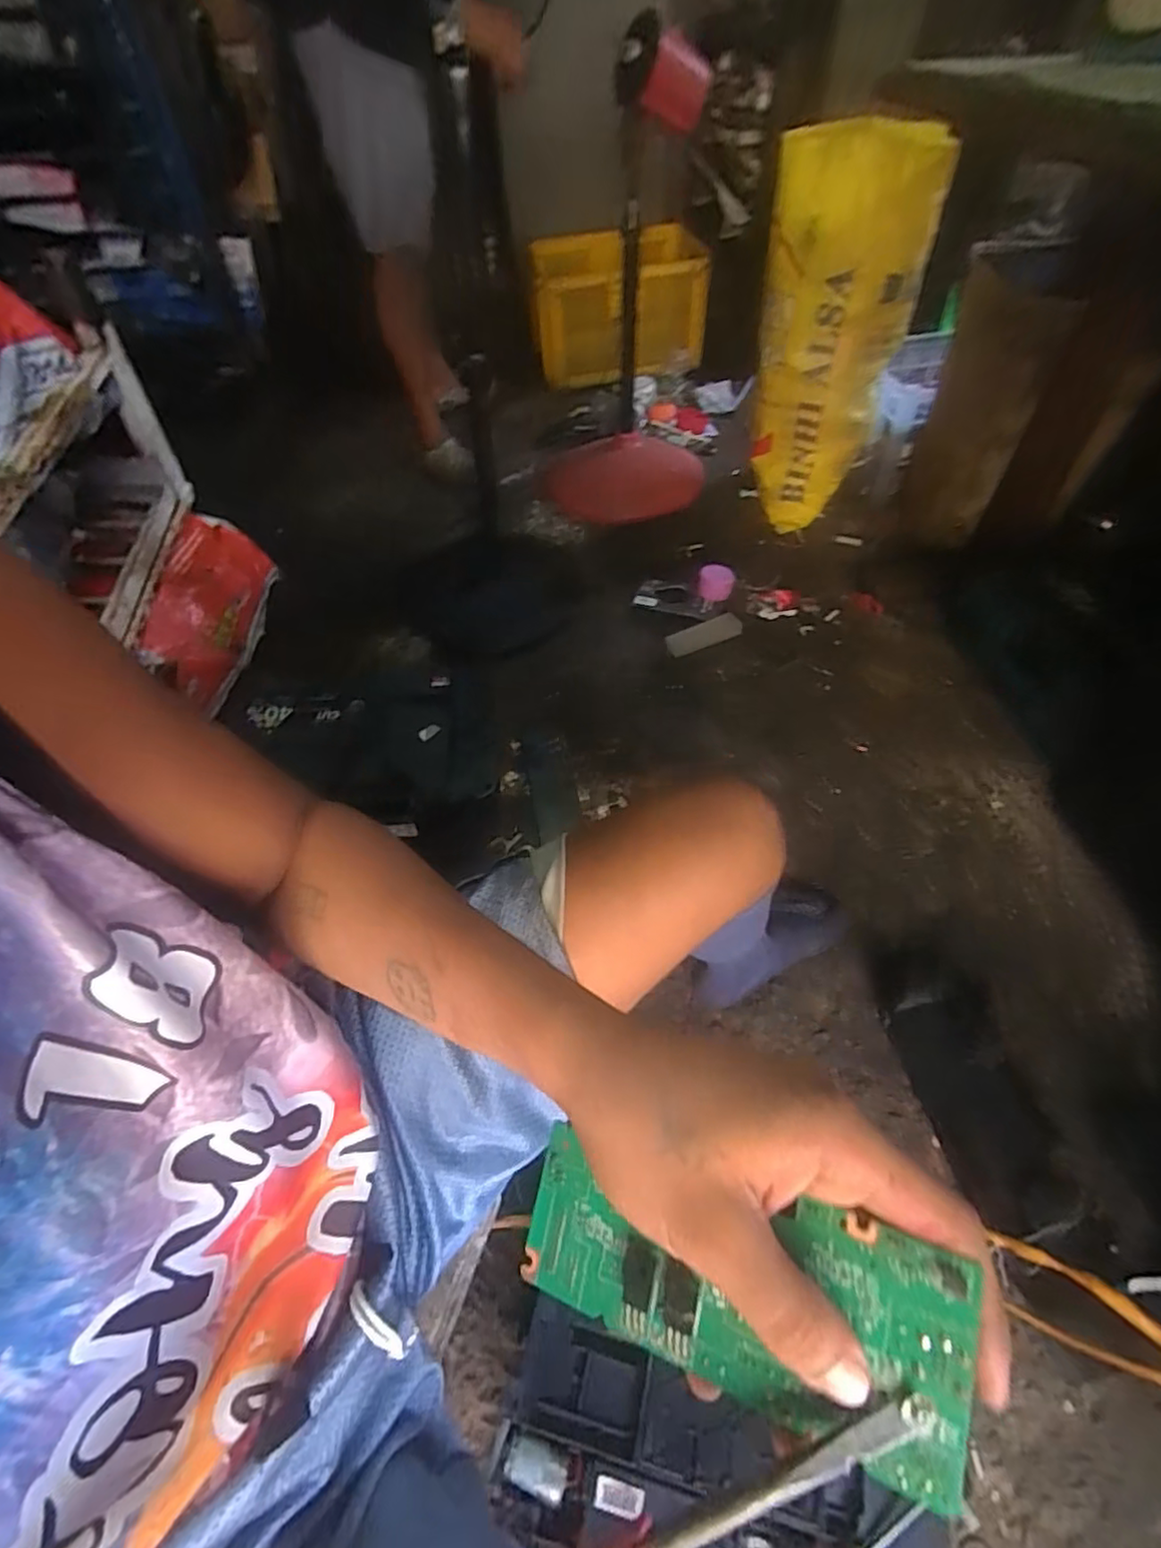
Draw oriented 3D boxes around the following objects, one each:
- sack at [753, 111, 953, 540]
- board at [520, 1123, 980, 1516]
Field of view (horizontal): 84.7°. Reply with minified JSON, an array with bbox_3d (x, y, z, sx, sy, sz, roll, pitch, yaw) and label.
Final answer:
[{"bbox_3d":[0.498,-0.860,1.309,0.263,0.635,0.235,4,52,5],"label":"sack"},{"bbox_3d":[0.046,0.164,0.206,0.139,0.005,0.059,6,76,26],"label":"board"}]

